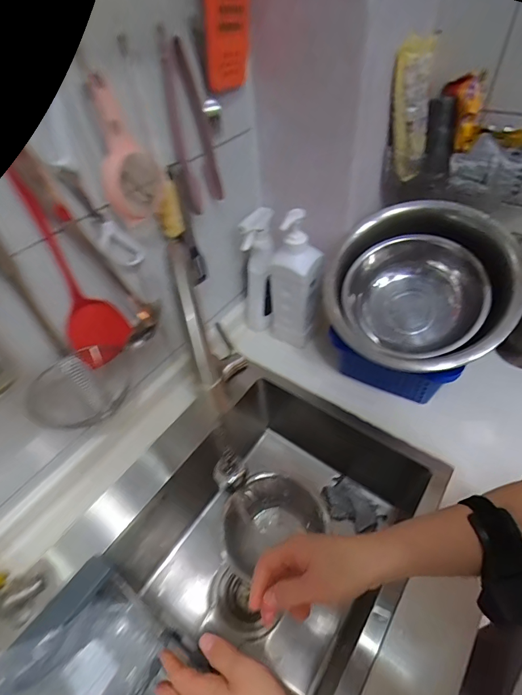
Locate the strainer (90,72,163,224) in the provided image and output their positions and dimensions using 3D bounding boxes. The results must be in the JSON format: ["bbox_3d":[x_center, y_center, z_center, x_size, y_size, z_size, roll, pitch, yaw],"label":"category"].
[{"bbox_3d":[-0.167,-0.237,0.443,0.026,0.151,0.078,24,55,25],"label":"strainer"}]

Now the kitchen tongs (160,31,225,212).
[{"bbox_3d":[-0.096,-0.297,0.498,0.052,0.204,0.047,-8,48,-1],"label":"kitchen tongs"}]

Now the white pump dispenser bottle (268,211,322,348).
[{"bbox_3d":[0.065,-0.116,0.689,0.090,0.269,0.052,34,60,31],"label":"white pump dispenser bottle"}]

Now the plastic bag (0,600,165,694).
[{"bbox_3d":[-0.233,0.438,0.464,0.190,0.103,0.158,-30,52,-19],"label":"plastic bag"}]

